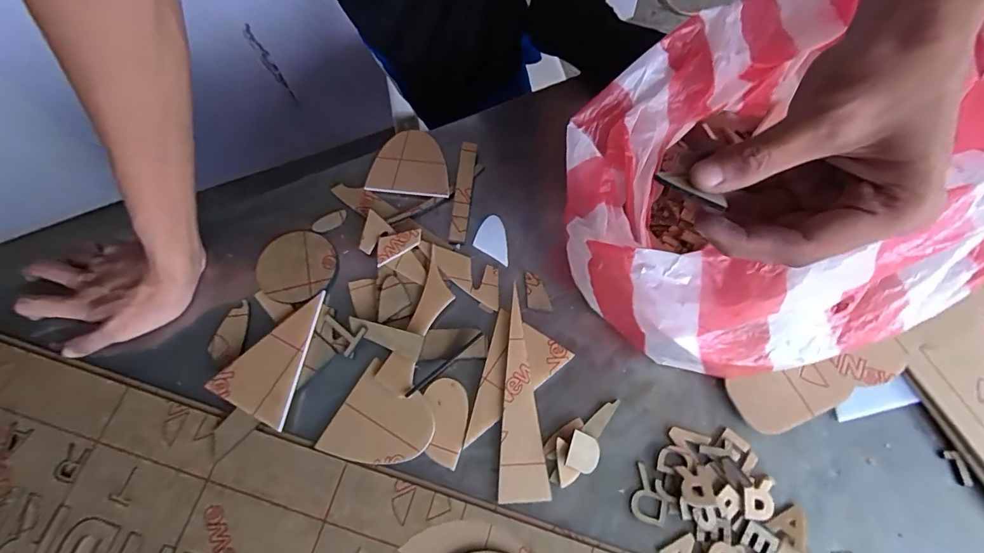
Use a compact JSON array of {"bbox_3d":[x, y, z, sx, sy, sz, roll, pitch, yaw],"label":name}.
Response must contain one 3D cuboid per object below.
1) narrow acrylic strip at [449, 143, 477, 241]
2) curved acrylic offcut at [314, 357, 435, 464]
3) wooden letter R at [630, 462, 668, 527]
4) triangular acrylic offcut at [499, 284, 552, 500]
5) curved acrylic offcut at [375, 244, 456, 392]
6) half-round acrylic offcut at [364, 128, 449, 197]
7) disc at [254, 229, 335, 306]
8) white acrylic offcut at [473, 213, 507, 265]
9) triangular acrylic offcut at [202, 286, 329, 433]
[{"bbox_3d":[-0.028,-0.084,0.433,0.016,0.005,0.105,10,74,-12],"label":"narrow acrylic strip"},{"bbox_3d":[-0.089,0.120,0.360,0.076,0.005,0.074,26,71,10],"label":"curved acrylic offcut"},{"bbox_3d":[0.123,0.169,0.341,0.026,0.004,0.039,17,70,7],"label":"wooden letter R"},{"bbox_3d":[0.017,0.096,0.367,0.037,0.009,0.164,-6,69,-2],"label":"triangular acrylic offcut"},{"bbox_3d":[-0.062,0.039,0.387,0.033,0.004,0.123,18,73,11],"label":"curved acrylic offcut"},{"bbox_3d":[-0.080,-0.118,0.447,0.078,0.004,0.075,8,69,3],"label":"half-round acrylic offcut"},{"bbox_3d":[-0.181,-0.010,0.410,0.069,0.005,0.069,0,69,0],"label":"disc"},{"bbox_3d":[-0.001,-0.036,0.417,0.031,0.004,0.046,3,69,2],"label":"white acrylic offcut"},{"bbox_3d":[-0.175,0.064,0.375,0.066,0.005,0.107,26,68,11],"label":"triangular acrylic offcut"}]

